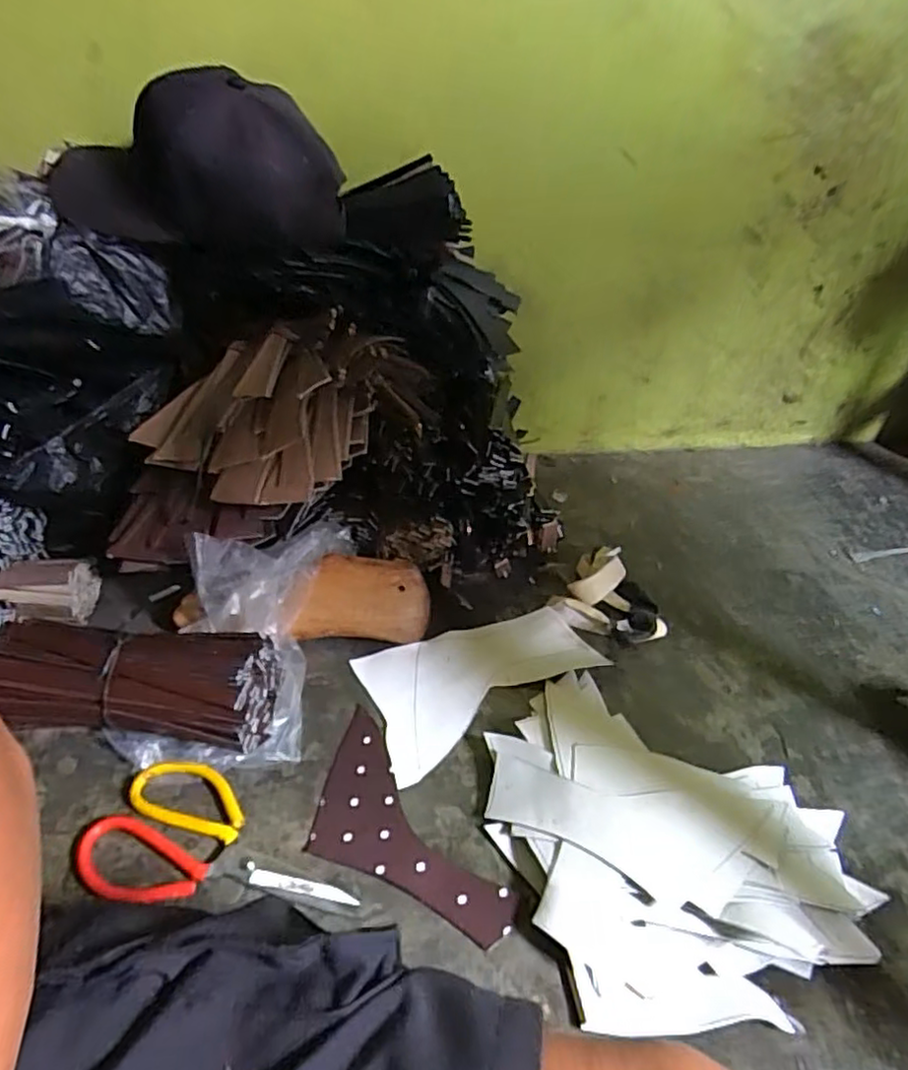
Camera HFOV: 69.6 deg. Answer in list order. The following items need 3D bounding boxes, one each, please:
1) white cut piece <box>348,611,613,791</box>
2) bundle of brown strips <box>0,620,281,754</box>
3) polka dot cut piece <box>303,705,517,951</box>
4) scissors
[{"bbox_3d":[0.033,0.139,0.625,0.227,0.017,0.143,-11,39,-20],"label":"white cut piece"},{"bbox_3d":[-0.274,0.126,0.557,0.233,0.077,0.080,6,35,4],"label":"bundle of brown strips"},{"bbox_3d":[-0.052,0.227,0.497,0.094,0.004,0.211,-22,42,-32],"label":"polka dot cut piece"},{"bbox_3d":[-0.170,0.224,0.485,0.194,0.011,0.098,6,35,4],"label":"scissors"}]

